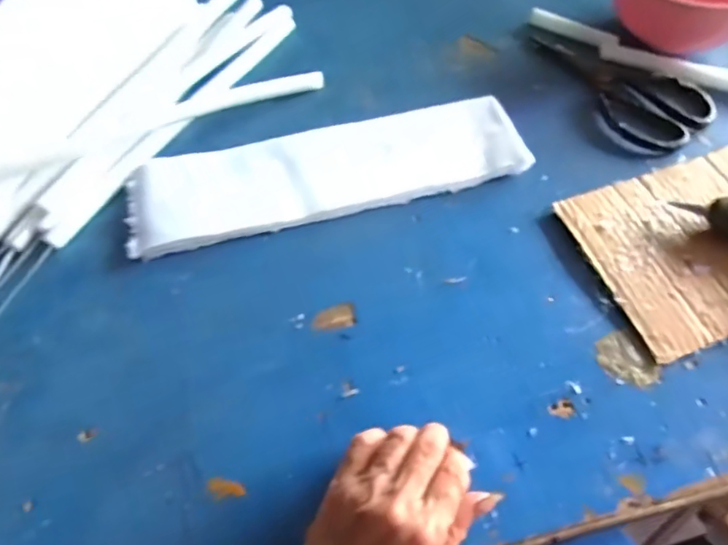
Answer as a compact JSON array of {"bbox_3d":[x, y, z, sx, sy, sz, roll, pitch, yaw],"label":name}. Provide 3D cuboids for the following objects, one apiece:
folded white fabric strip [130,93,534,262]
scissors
[{"bbox_3d":[-0.030,-0.088,0.482,0.331,0.014,0.093,-13,58,-6],"label":"folded white fabric strip"},{"bbox_3d":[0.251,-0.185,0.536,0.106,0.007,0.184,-17,59,-8],"label":"scissors"}]

